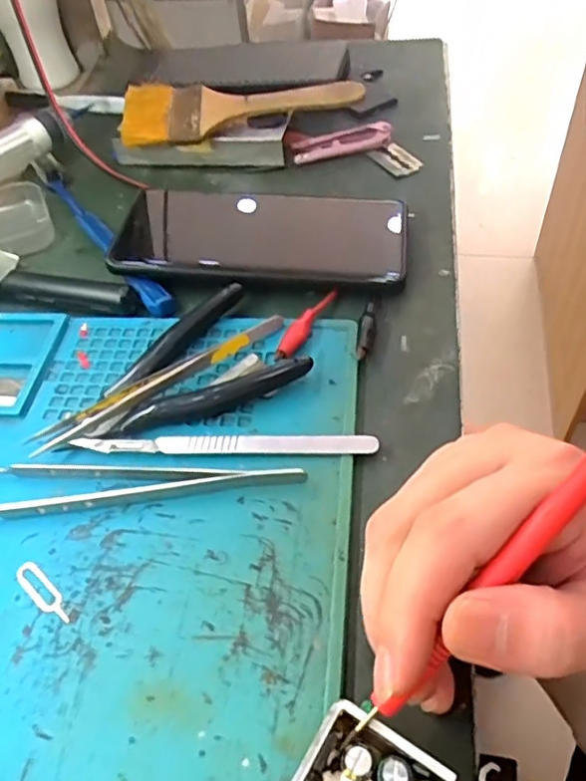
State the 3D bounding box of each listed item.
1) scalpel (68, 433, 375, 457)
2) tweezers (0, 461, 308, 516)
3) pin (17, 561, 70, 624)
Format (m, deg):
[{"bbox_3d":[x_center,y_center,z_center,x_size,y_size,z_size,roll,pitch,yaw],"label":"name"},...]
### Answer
[{"bbox_3d":[-0.031,0.024,0.272,0.134,0.005,0.012,0,51,6],"label":"scalpel"},{"bbox_3d":[-0.069,0.040,0.261,0.144,0.009,0.024,-4,51,3],"label":"tweezers"},{"bbox_3d":[-0.097,0.078,0.237,0.033,0.004,0.009,33,61,28],"label":"pin"}]

